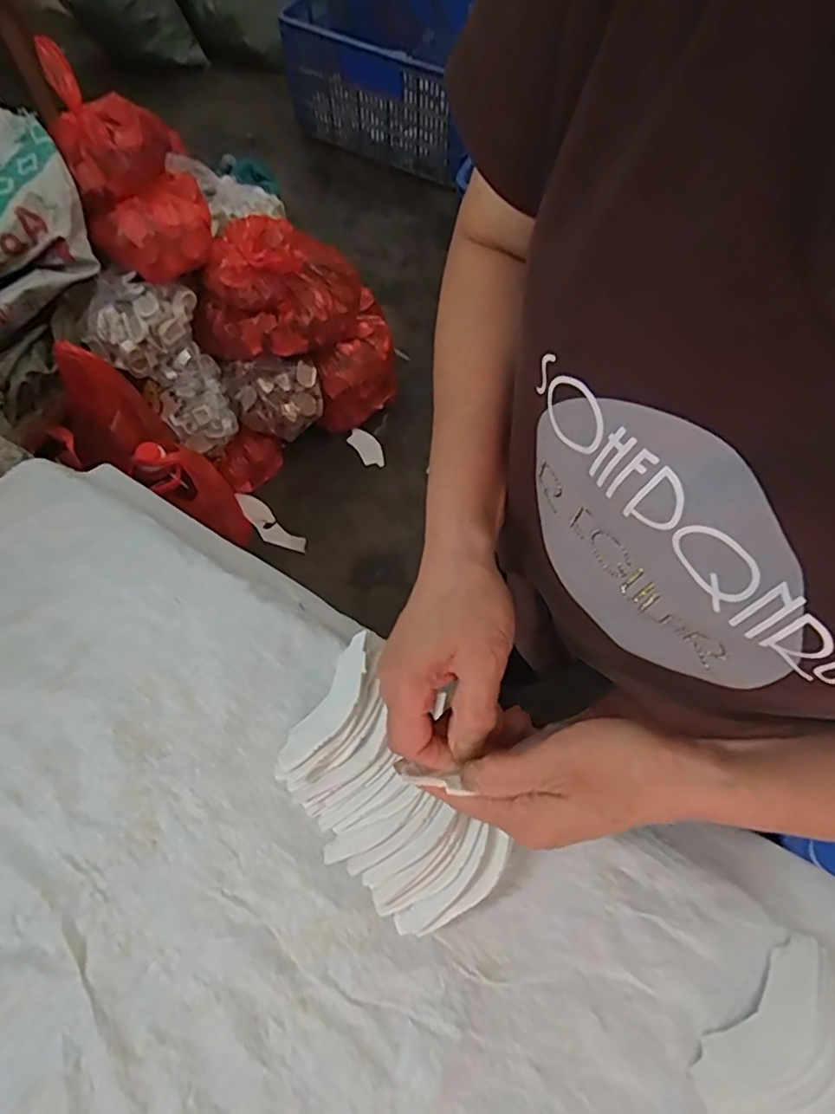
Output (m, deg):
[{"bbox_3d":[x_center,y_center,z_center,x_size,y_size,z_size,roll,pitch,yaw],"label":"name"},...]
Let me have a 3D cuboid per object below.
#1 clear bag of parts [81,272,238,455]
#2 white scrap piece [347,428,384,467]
[{"bbox_3d":[-0.473,-0.376,1.205,0.204,0.358,0.092,-39,31,-15],"label":"clear bag of parts"},{"bbox_3d":[-0.118,-0.258,1.467,0.057,0.009,0.110,-34,73,-14],"label":"white scrap piece"}]

